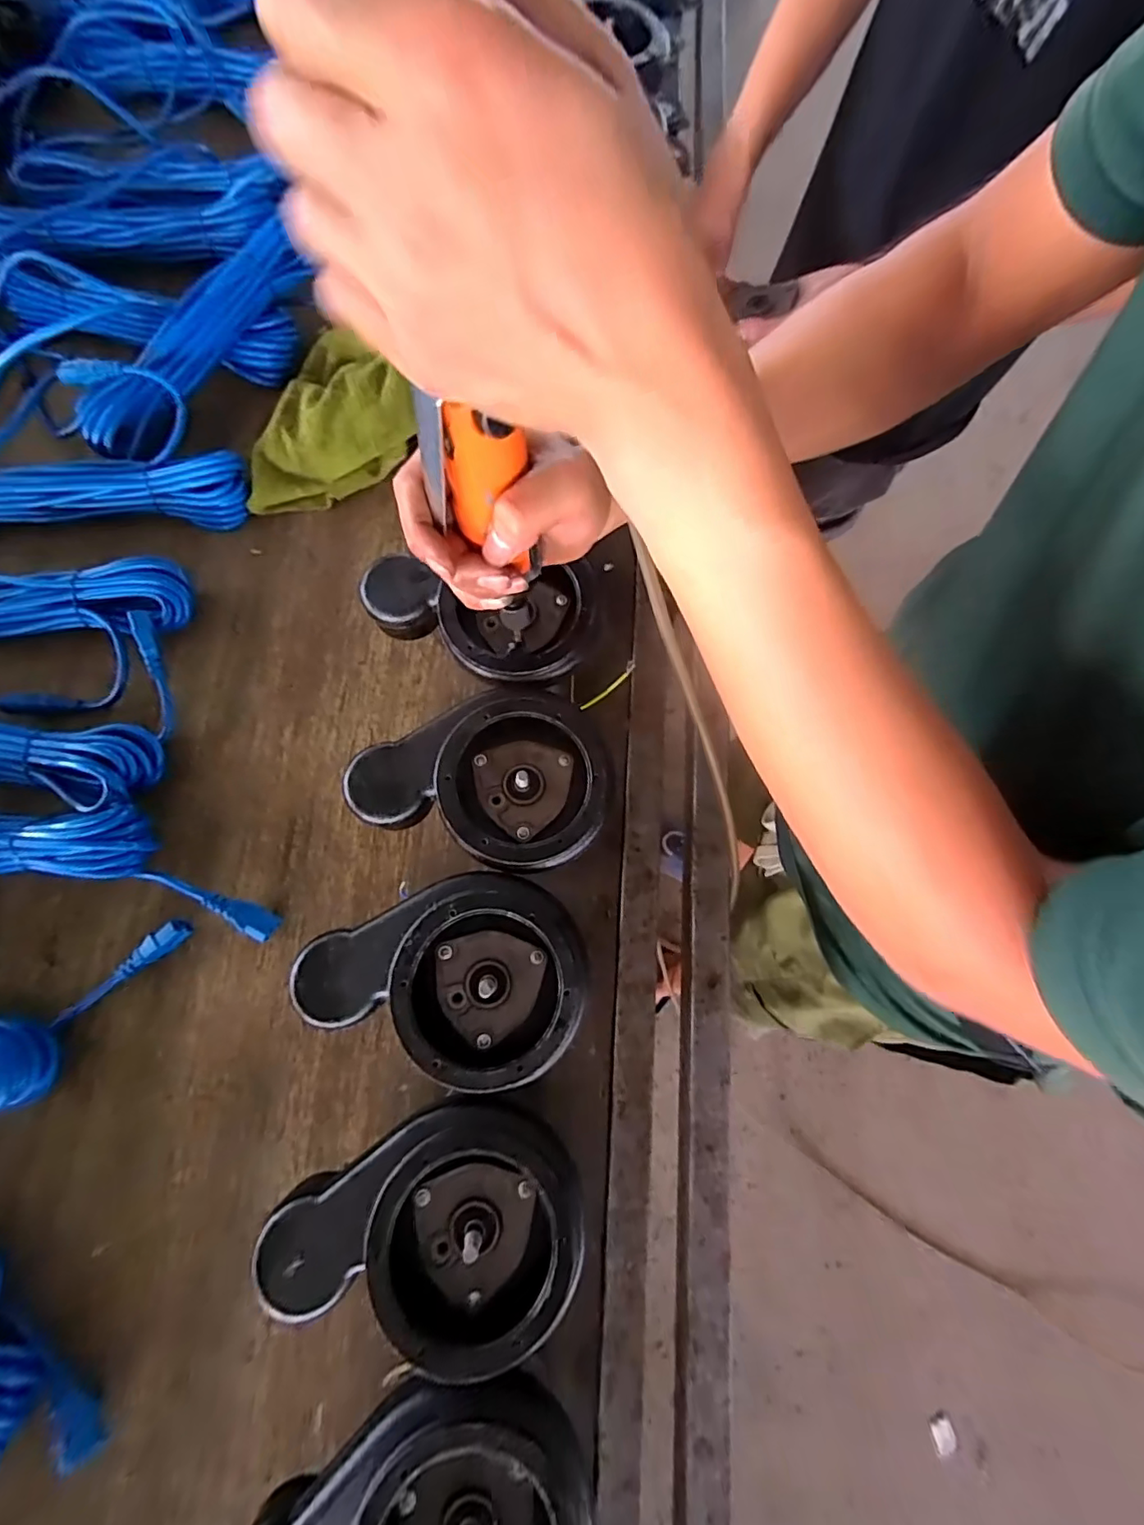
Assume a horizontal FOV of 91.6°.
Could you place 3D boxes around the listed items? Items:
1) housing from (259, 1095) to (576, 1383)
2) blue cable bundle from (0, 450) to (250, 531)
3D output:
[{"bbox_3d":[-0.078,0.258,0.305,0.166,0.043,0.118,-14,77,-5],"label":"housing"},{"bbox_3d":[-0.511,-0.275,0.576,0.343,0.045,0.069,-6,76,-3],"label":"blue cable bundle"}]

